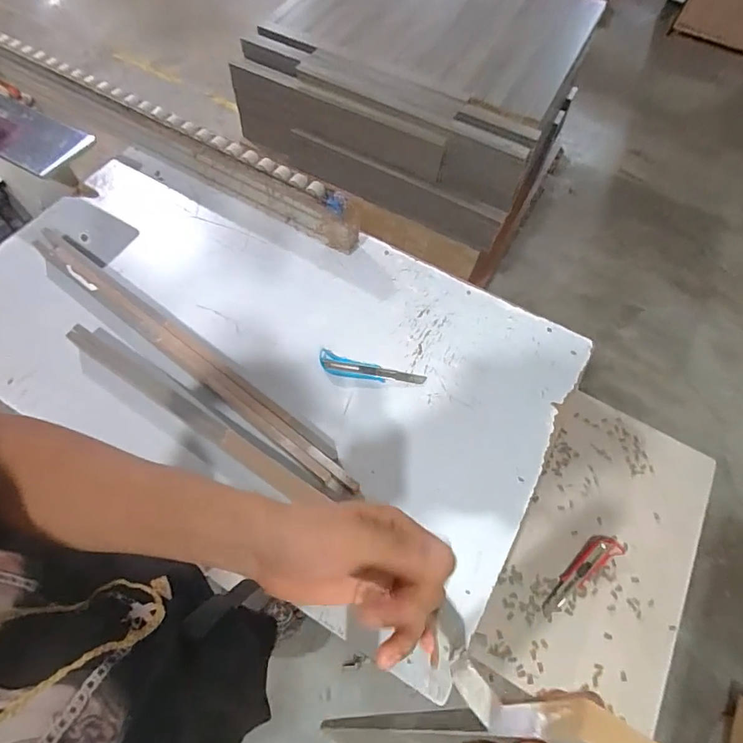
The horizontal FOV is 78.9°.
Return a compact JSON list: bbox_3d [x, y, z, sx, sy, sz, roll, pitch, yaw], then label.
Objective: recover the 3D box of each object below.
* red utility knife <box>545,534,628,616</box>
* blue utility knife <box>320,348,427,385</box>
[{"bbox_3d":[0.384,0.371,0.837,0.191,0.029,0.048,-32,68,-16],"label":"red utility knife"},{"bbox_3d":[-0.001,0.003,0.865,0.203,0.009,0.042,15,74,1],"label":"blue utility knife"}]

